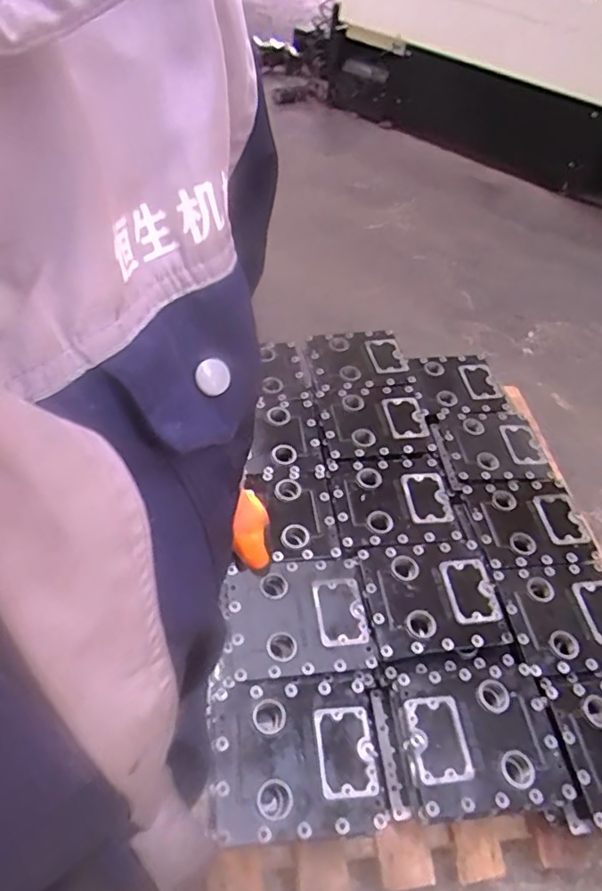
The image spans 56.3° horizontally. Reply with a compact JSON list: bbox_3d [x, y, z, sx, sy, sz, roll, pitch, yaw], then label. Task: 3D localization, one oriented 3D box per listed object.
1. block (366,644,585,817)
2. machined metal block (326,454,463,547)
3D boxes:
[{"bbox_3d":[0.291,0.514,0.990,0.264,0.133,0.233,-2,50,-11],"label":"block"},{"bbox_3d":[0.214,0.129,1.227,0.300,0.066,0.222,-1,49,-10],"label":"machined metal block"}]

